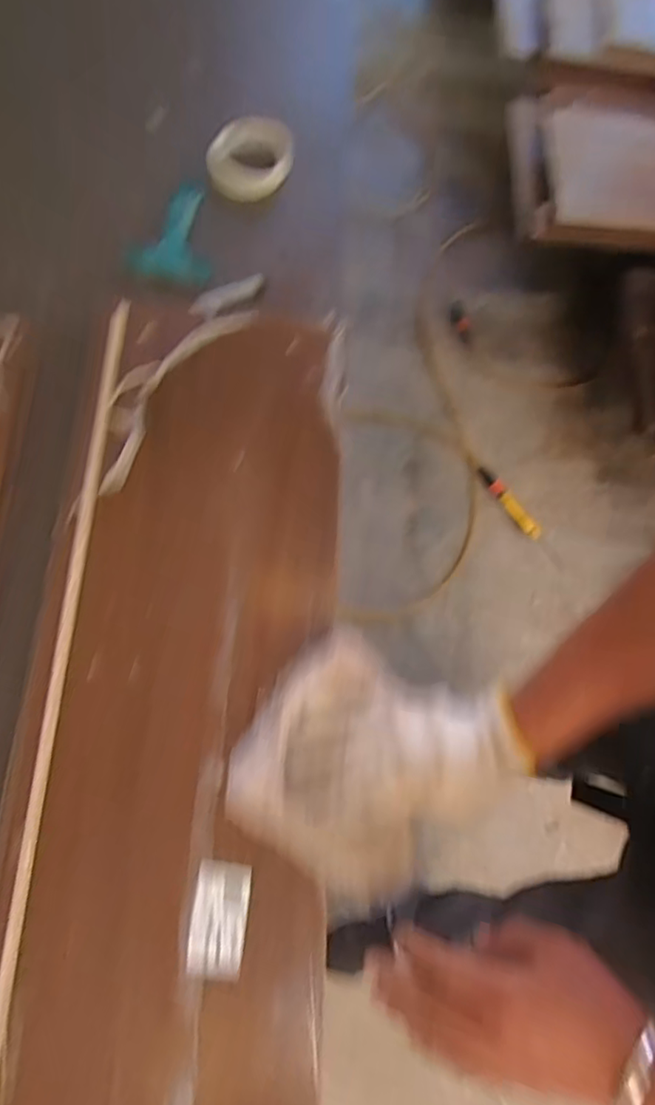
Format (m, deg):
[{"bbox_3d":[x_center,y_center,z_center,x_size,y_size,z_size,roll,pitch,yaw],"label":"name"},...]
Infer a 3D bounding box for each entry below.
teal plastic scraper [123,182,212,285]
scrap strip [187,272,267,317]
[{"bbox_3d":[-0.181,-0.369,0.671,0.097,0.033,0.111,6,73,-5],"label":"teal plastic scraper"},{"bbox_3d":[-0.111,-0.291,0.665,0.092,0.021,0.023,-26,79,-13],"label":"scrap strip"}]

